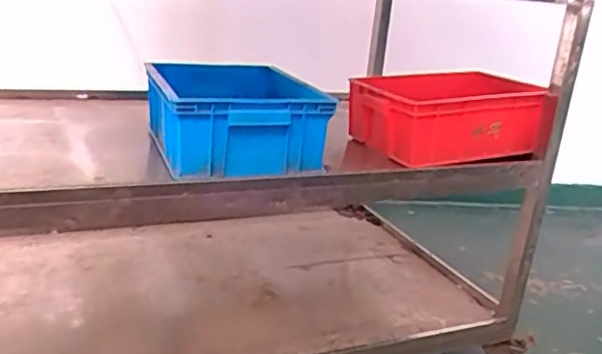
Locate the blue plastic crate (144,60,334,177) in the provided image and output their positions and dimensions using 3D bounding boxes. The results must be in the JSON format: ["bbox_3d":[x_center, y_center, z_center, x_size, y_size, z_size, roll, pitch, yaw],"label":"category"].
[{"bbox_3d":[-0.154,-0.124,1.198,0.308,0.145,0.358,-5,21,-26],"label":"blue plastic crate"}]

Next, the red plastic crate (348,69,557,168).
[{"bbox_3d":[0.326,-0.143,1.366,0.360,0.177,0.313,0,20,-14],"label":"red plastic crate"}]

